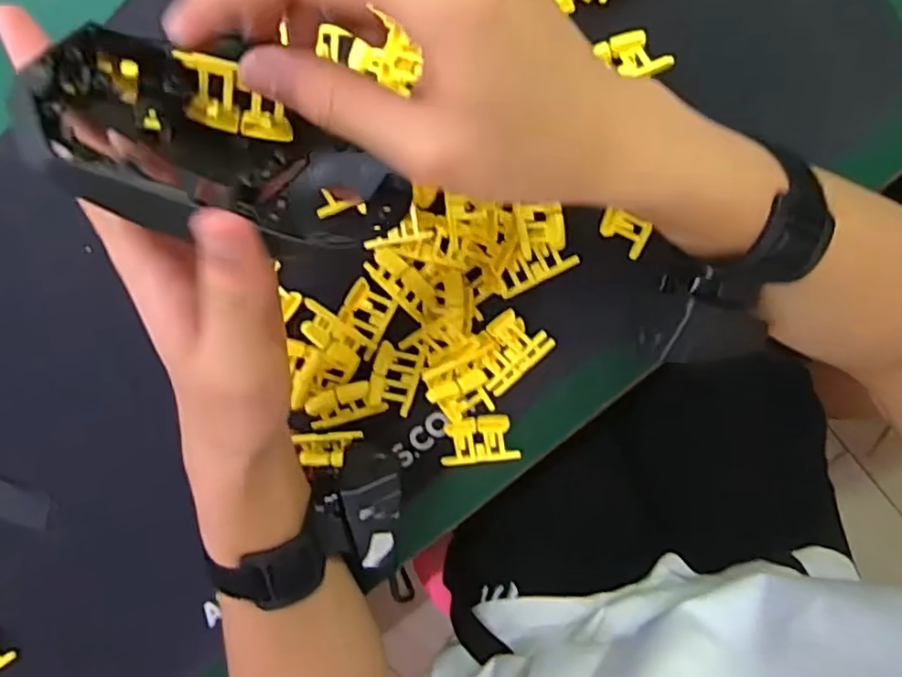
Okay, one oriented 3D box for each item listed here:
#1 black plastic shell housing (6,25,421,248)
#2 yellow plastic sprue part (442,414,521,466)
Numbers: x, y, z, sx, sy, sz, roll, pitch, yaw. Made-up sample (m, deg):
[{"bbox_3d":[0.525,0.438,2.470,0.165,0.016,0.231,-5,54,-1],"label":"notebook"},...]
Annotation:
[{"bbox_3d":[-0.072,-0.063,0.221,0.125,0.031,0.057,11,100,-34],"label":"black plastic shell housing"},{"bbox_3d":[0.016,0.058,0.362,0.041,0.010,0.029,-4,98,3],"label":"yellow plastic sprue part"}]

